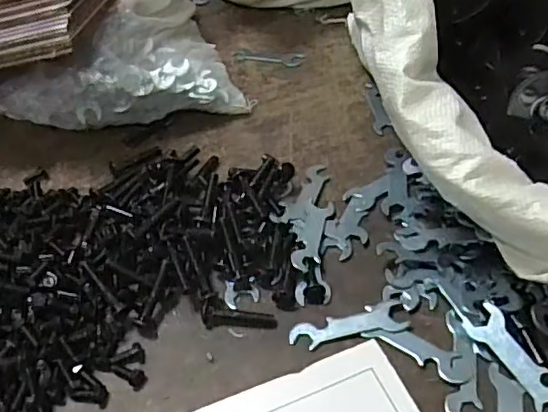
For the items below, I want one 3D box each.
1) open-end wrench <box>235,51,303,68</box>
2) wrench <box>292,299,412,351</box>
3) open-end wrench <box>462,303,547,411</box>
[{"bbox_3d":[-0.008,-0.190,0.746,0.090,0.004,0.031,10,47,14],"label":"open-end wrench"},{"bbox_3d":[0.058,0.093,0.460,0.090,0.008,0.028,-9,47,-3],"label":"wrench"},{"bbox_3d":[0.176,0.113,0.421,0.027,0.005,0.092,-36,56,1],"label":"open-end wrench"}]

